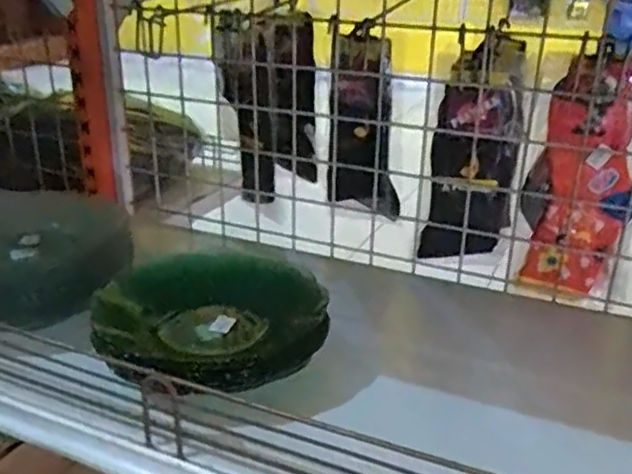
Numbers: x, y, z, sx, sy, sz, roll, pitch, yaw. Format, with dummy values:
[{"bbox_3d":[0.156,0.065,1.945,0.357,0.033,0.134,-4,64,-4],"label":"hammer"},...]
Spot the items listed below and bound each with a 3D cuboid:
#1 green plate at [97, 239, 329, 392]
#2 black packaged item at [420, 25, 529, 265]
[{"bbox_3d":[-0.084,0.062,0.535,0.180,0.029,0.186,1,24,0],"label":"green plate"},{"bbox_3d":[0.161,-0.084,0.659,0.084,0.222,0.023,7,25,14],"label":"black packaged item"}]

